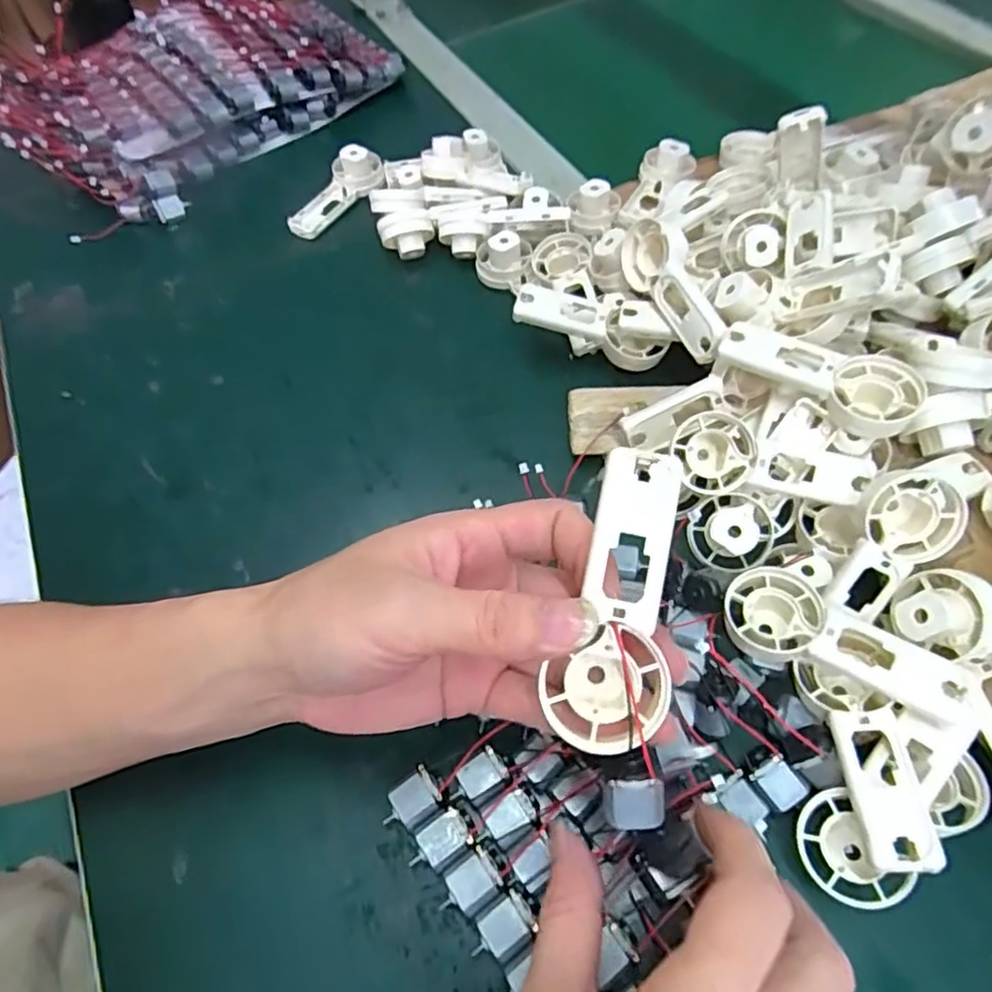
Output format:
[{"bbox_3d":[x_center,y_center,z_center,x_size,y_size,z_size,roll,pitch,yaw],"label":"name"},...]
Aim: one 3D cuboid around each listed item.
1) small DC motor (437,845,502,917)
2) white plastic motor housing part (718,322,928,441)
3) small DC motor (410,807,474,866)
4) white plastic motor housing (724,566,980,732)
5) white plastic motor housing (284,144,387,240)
[{"bbox_3d":[-0.010,0.157,0.268,0.024,0.015,0.018,-32,61,-16],"label":"small DC motor"},{"bbox_3d":[0.158,-0.060,0.325,0.091,0.019,0.037,33,65,21],"label":"white plastic motor housing part"},{"bbox_3d":[-0.023,0.144,0.276,0.026,0.017,0.015,-29,60,-14],"label":"small DC motor"},{"bbox_3d":[0.145,0.066,0.278,0.096,0.022,0.041,27,62,34],"label":"white plastic motor housing"},{"bbox_3d":[-0.127,-0.235,0.515,0.033,0.033,0.088,38,67,24],"label":"white plastic motor housing"}]

